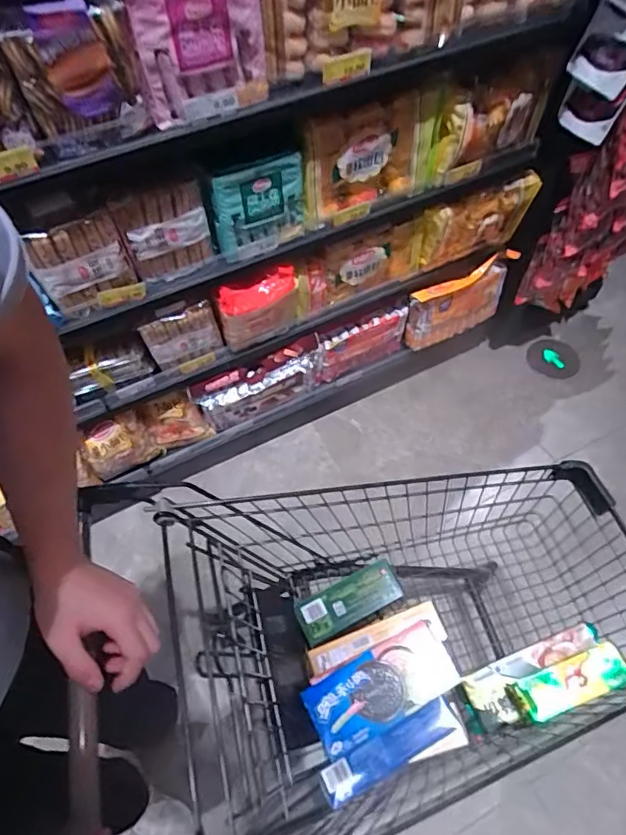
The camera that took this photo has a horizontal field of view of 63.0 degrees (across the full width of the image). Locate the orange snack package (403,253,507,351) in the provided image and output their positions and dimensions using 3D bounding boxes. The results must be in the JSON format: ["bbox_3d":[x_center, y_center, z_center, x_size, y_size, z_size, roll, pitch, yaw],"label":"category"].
[{"bbox_3d":[0.427,-0.322,1.479,0.315,0.217,0.072,-24,60,-12],"label":"orange snack package"}]

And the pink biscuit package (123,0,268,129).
[{"bbox_3d":[-0.160,-0.541,0.736,0.192,0.169,0.030,-23,60,-12],"label":"pink biscuit package"}]

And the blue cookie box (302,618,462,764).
[{"bbox_3d":[0.098,0.390,0.741,0.214,0.039,0.101,-25,60,-13],"label":"blue cookie box"}]

